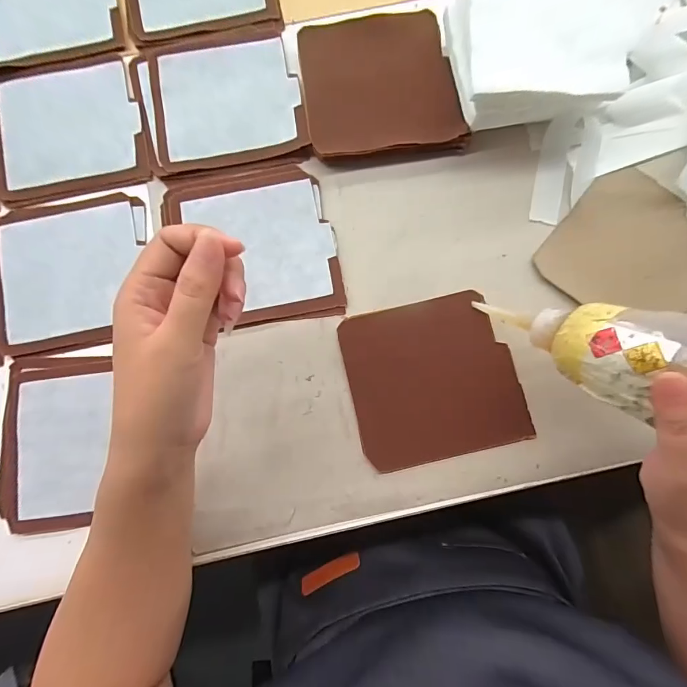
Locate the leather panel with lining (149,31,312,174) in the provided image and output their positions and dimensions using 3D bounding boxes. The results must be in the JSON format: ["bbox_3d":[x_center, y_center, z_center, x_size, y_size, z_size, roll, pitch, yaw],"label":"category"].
[{"bbox_3d":[-0.107,-0.224,0.356,0.130,0.005,0.121,-12,84,-1],"label":"leather panel with lining"}]

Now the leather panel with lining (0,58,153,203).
[{"bbox_3d":[-0.250,-0.197,0.353,0.128,0.004,0.122,-11,84,-1],"label":"leather panel with lining"}]

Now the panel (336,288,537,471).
[{"bbox_3d":[0.073,0.029,0.322,0.133,0.005,0.126,-13,84,-1],"label":"panel"}]

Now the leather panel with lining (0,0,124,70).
[{"bbox_3d":[-0.280,-0.319,0.366,0.130,0.007,0.116,-11,84,-1],"label":"leather panel with lining"}]

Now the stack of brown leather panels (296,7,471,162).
[{"bbox_3d":[0.031,-0.231,0.351,0.131,0.014,0.136,-8,84,0],"label":"stack of brown leather panels"}]

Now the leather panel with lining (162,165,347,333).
[{"bbox_3d":[-0.076,-0.082,0.335,0.135,0.007,0.138,-11,84,-1],"label":"leather panel with lining"}]

